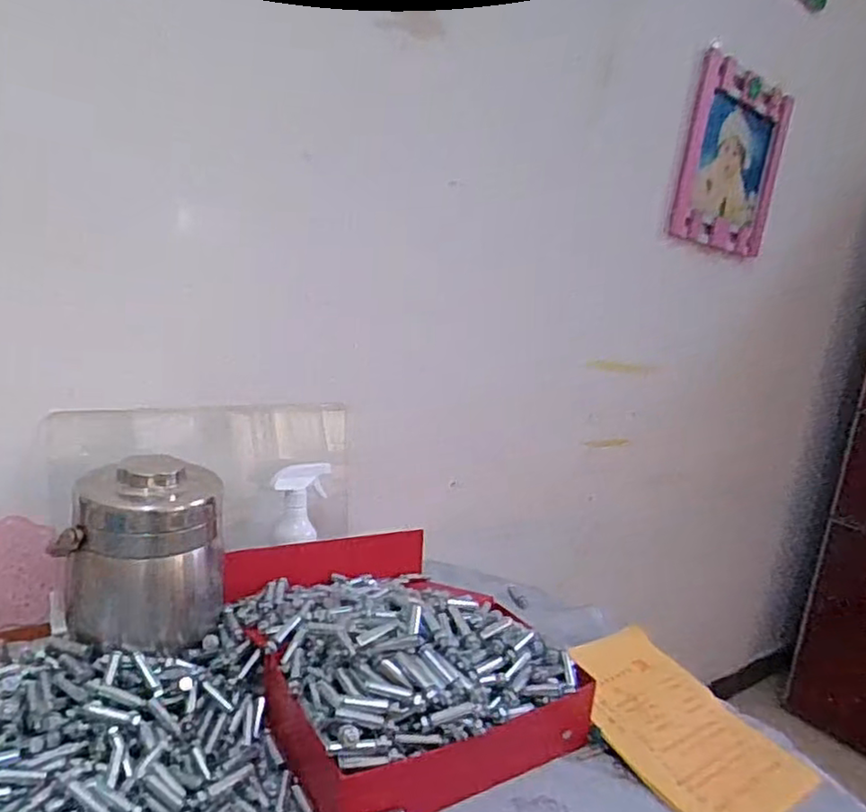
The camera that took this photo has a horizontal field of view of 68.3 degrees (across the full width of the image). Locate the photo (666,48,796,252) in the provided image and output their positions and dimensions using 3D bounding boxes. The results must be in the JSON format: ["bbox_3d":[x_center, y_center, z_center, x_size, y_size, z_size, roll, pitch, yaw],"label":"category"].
[{"bbox_3d":[0.635,-0.511,1.352,0.344,0.337,0.028,3,13,-33],"label":"photo"}]

